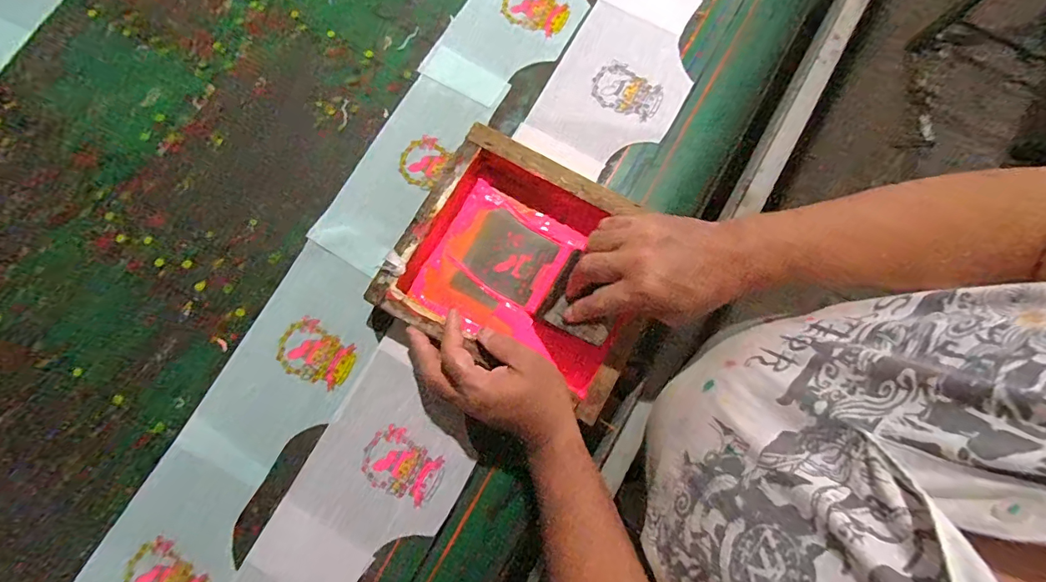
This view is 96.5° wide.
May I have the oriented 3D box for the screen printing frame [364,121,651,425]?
[{"bbox_3d":[0.008,-0.024,0.496,0.258,0.051,0.217,28,80,5],"label":"screen printing frame"}]

